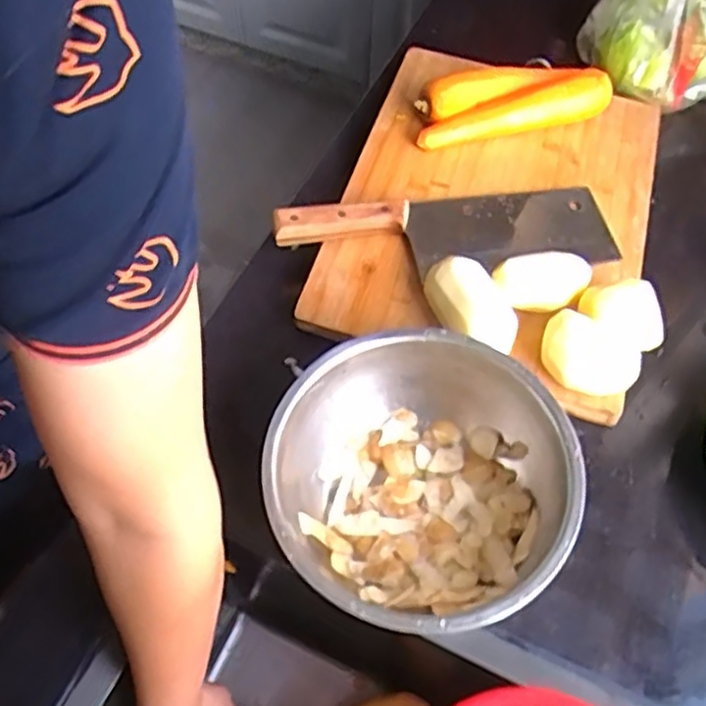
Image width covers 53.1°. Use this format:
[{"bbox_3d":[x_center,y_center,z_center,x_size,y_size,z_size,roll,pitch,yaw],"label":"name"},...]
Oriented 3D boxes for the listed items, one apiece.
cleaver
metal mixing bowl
[{"bbox_3d":[0.082,-0.106,0.596,0.292,0.030,0.095,-7,59,-6],"label":"cleaver"},{"bbox_3d":[0.044,0.092,0.486,0.194,0.082,0.192,1,58,-1],"label":"metal mixing bowl"}]

